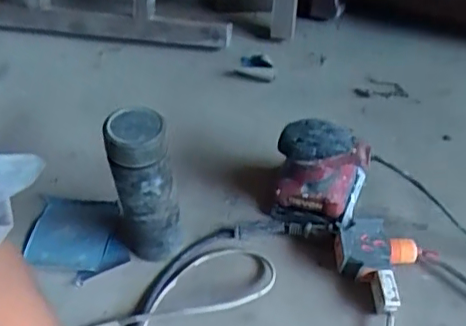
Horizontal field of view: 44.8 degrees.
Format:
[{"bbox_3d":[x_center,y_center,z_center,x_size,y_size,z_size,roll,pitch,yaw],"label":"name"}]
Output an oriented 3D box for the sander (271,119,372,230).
[{"bbox_3d":[0.113,0.019,0.742,0.114,0.135,0.095,14,49,17],"label":"sander"}]

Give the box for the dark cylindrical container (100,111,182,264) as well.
[{"bbox_3d":[-0.111,0.033,0.701,0.076,0.221,0.079,-2,46,2],"label":"dark cylindrical container"}]

